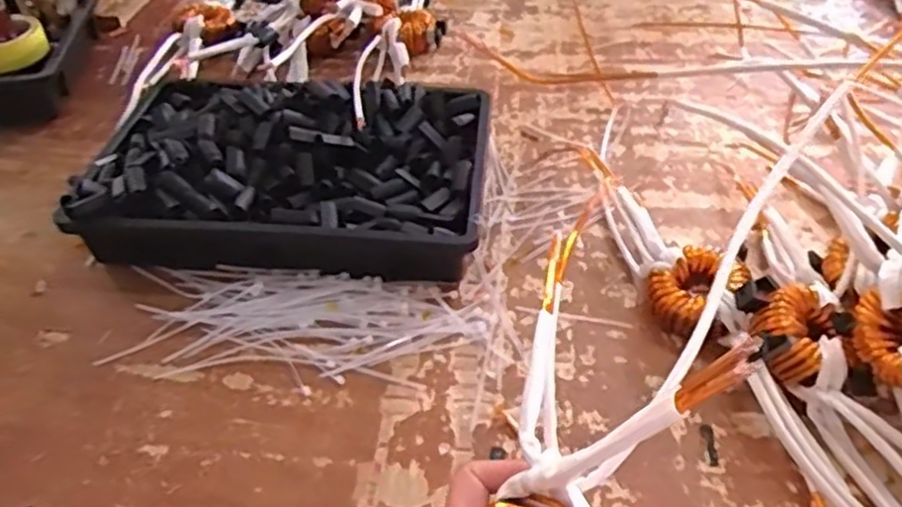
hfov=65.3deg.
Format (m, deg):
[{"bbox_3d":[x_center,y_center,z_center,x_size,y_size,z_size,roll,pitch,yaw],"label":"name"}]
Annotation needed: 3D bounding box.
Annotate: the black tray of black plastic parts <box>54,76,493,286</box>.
[{"bbox_3d":[-0.148,-0.085,0.684,0.359,0.093,0.235,2,44,4],"label":"black tray of black plastic parts"}]

